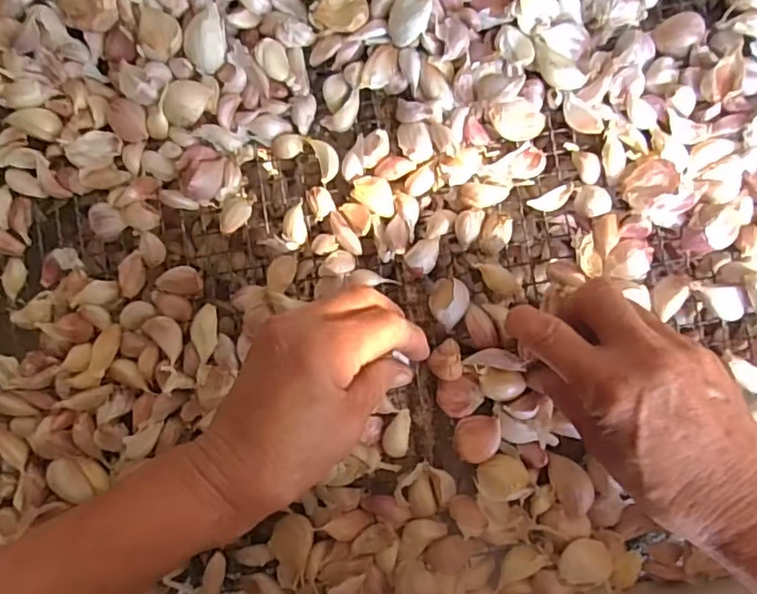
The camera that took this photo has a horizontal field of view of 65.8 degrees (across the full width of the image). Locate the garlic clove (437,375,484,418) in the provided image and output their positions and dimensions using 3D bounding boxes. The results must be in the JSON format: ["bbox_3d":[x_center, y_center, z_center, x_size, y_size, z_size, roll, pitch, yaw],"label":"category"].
[{"bbox_3d":[0.049,0.059,0.352,0.026,0.014,0.022,-19,92,4],"label":"garlic clove"}]

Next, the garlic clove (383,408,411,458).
[{"bbox_3d":[0.012,0.083,0.357,0.016,0.010,0.030,9,94,3],"label":"garlic clove"}]

